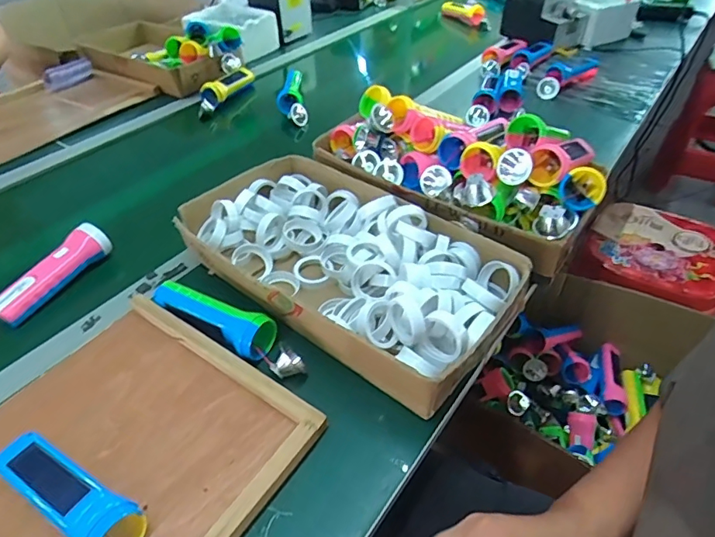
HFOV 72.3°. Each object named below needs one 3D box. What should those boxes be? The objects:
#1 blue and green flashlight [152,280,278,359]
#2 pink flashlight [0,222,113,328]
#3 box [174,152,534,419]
[{"bbox_3d":[-0.171,0.063,0.572,0.157,0.050,0.042,17,45,19],"label":"blue and green flashlight"},{"bbox_3d":[-0.403,0.004,0.645,0.042,0.044,0.159,17,45,20],"label":"pink flashlight"},{"bbox_3d":[-0.023,-0.019,0.631,0.435,0.081,0.241,27,49,28],"label":"box"}]

